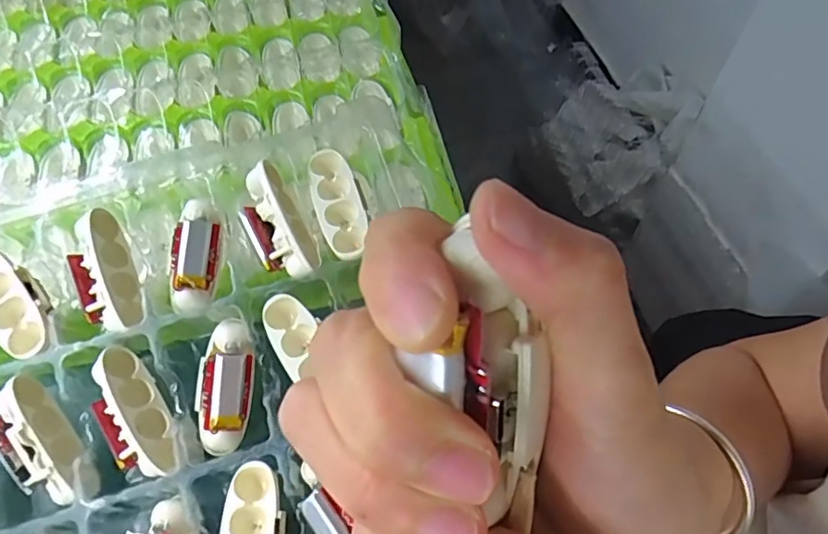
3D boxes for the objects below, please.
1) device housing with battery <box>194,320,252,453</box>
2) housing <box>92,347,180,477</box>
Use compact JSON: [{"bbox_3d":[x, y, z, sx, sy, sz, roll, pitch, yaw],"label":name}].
[{"bbox_3d":[-0.090,0.056,0.263,0.025,0.019,0.061,-2,74,3],"label":"device housing with battery"},{"bbox_3d":[-0.133,0.070,0.259,0.027,0.019,0.063,-25,80,-12],"label":"housing"}]

